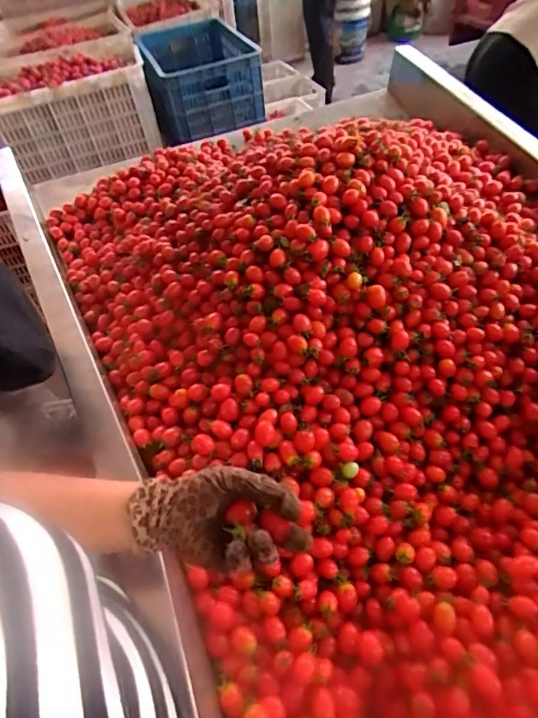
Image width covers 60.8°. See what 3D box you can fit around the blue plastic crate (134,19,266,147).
[{"bbox_3d":[-0.256,-1.029,1.672,0.376,0.224,0.605,-15,49,-7],"label":"blue plastic crate"}]

